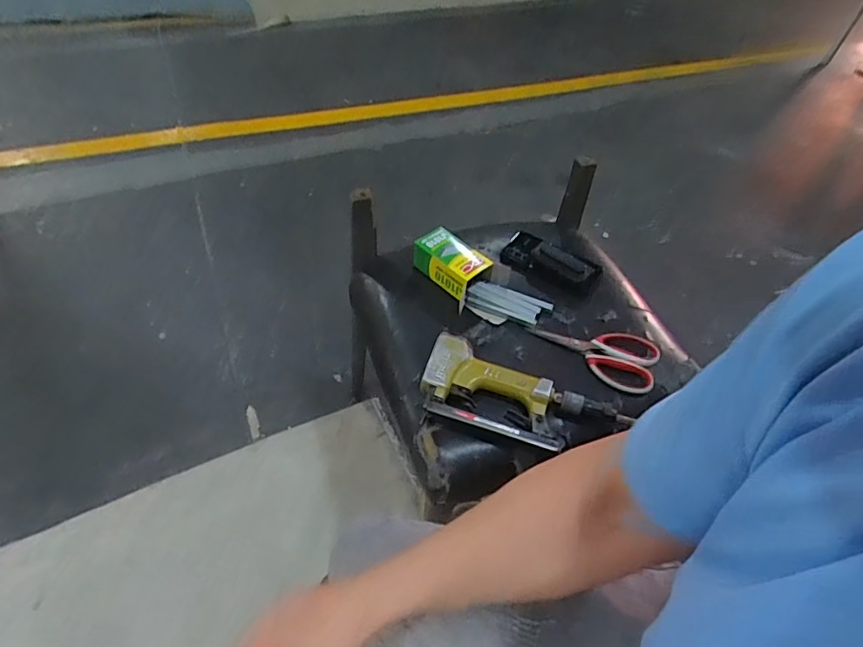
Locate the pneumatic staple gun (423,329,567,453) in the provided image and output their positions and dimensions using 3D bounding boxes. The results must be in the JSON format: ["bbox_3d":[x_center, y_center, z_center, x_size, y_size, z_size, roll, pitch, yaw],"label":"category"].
[{"bbox_3d":[0.086,0.091,0.681,0.196,0.037,0.116,17,50,10],"label":"pneumatic staple gun"}]

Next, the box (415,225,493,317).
[{"bbox_3d":[0.031,-0.100,0.830,0.122,0.050,0.080,36,56,24],"label":"box"}]

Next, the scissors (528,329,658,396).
[{"bbox_3d":[0.242,0.036,0.753,0.174,0.021,0.098,22,51,14],"label":"scissors"}]

